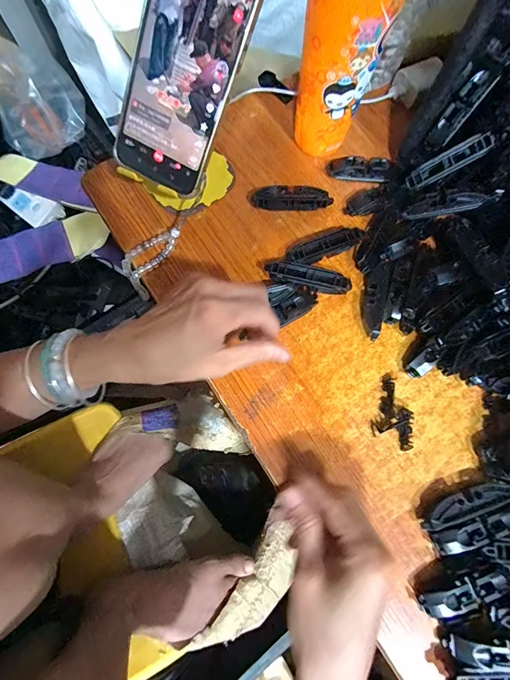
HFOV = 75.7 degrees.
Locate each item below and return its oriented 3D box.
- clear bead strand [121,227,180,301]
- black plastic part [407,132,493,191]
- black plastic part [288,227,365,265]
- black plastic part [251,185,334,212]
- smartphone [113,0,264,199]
[{"bbox_3d":[-0.103,-0.081,0.325,0.039,0.013,0.073,40,94,9],"label":"clear bead strand"},{"bbox_3d":[0.188,-0.173,0.322,0.074,0.012,0.018,-22,72,32],"label":"black plastic part"},{"bbox_3d":[0.068,-0.092,0.329,0.079,0.020,0.024,-27,77,-9],"label":"black plastic part"},{"bbox_3d":[0.038,-0.149,0.346,0.080,0.016,0.022,-3,74,-3],"label":"black plastic part"},{"bbox_3d":[-0.057,-0.211,0.258,0.082,0.007,0.169,29,116,-1],"label":"smartphone"}]

